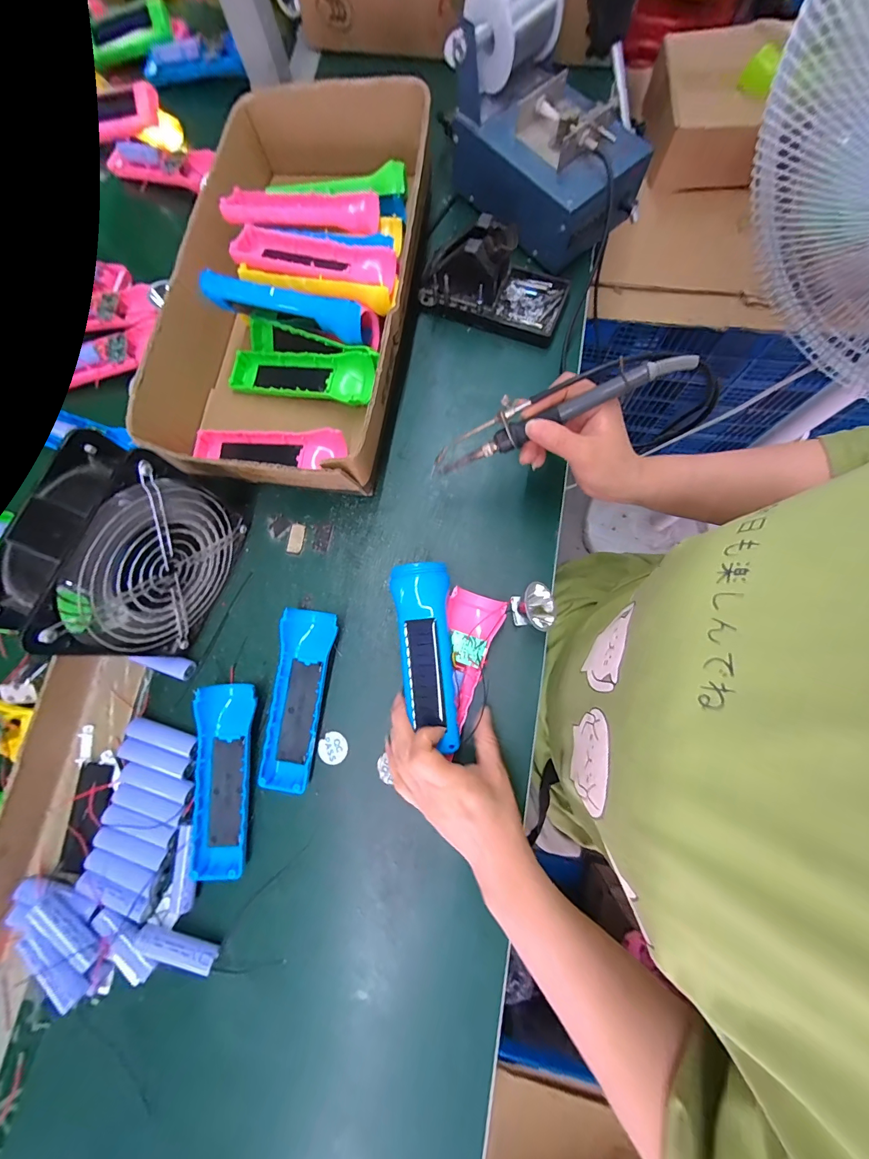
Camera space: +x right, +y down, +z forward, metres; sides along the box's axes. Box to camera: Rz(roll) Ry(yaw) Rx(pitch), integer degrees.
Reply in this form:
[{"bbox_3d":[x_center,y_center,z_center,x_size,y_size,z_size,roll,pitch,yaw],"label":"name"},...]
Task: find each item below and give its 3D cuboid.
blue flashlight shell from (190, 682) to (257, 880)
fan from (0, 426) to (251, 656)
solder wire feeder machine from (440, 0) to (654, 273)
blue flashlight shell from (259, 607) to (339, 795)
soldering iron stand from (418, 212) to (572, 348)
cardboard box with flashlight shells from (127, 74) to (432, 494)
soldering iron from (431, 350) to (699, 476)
[{"bbox_3d":[-0.187,0.174,0.337,0.045,0.020,0.156,-3,79,0],"label":"blue flashlight shell"},{"bbox_3d":[-0.241,-0.018,0.312,0.064,0.150,0.147,23,81,7],"label":"fan"},{"bbox_3d":[0.115,-0.456,0.381,0.124,0.125,0.205,-38,80,-4],"label":"solder wire feeder machine"},{"bbox_3d":[-0.124,0.107,0.348,0.045,0.023,0.156,6,79,2],"label":"blue flashlight shell"},{"bbox_3d":[0.064,-0.320,0.398,0.154,0.073,0.076,22,81,7],"label":"soldering iron stand"},{"bbox_3d":[-0.137,-0.296,0.392,0.220,0.086,0.418,9,79,3],"label":"cardboard box with flashlight shells"},{"bbox_3d":[0.085,-0.133,0.302,0.204,0.023,0.029,-17,78,26],"label":"soldering iron"}]

